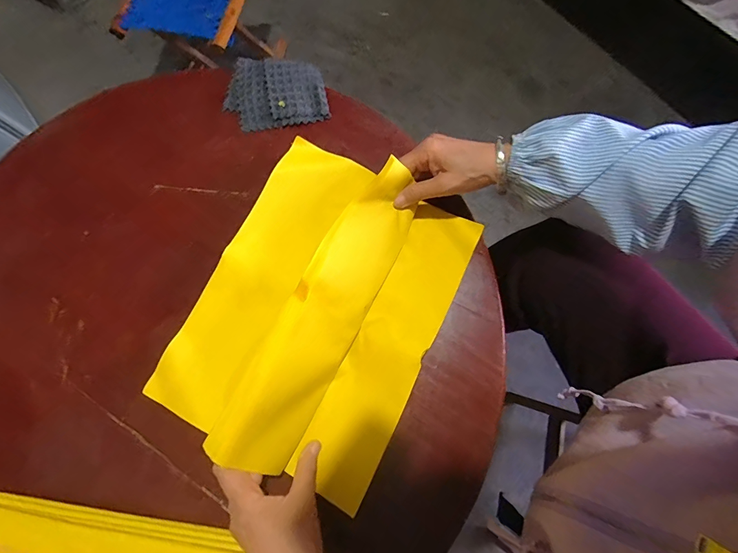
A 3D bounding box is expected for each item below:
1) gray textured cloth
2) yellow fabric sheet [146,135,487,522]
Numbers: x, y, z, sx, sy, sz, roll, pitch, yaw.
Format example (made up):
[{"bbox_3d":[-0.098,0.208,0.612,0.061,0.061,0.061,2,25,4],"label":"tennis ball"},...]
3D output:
[{"bbox_3d":[-0.129,-0.258,0.511,0.137,0.024,0.098,-7,75,-3],"label":"gray textured cloth"},{"bbox_3d":[-0.056,0.023,0.395,0.258,0.073,0.341,26,76,6],"label":"yellow fabric sheet"}]

